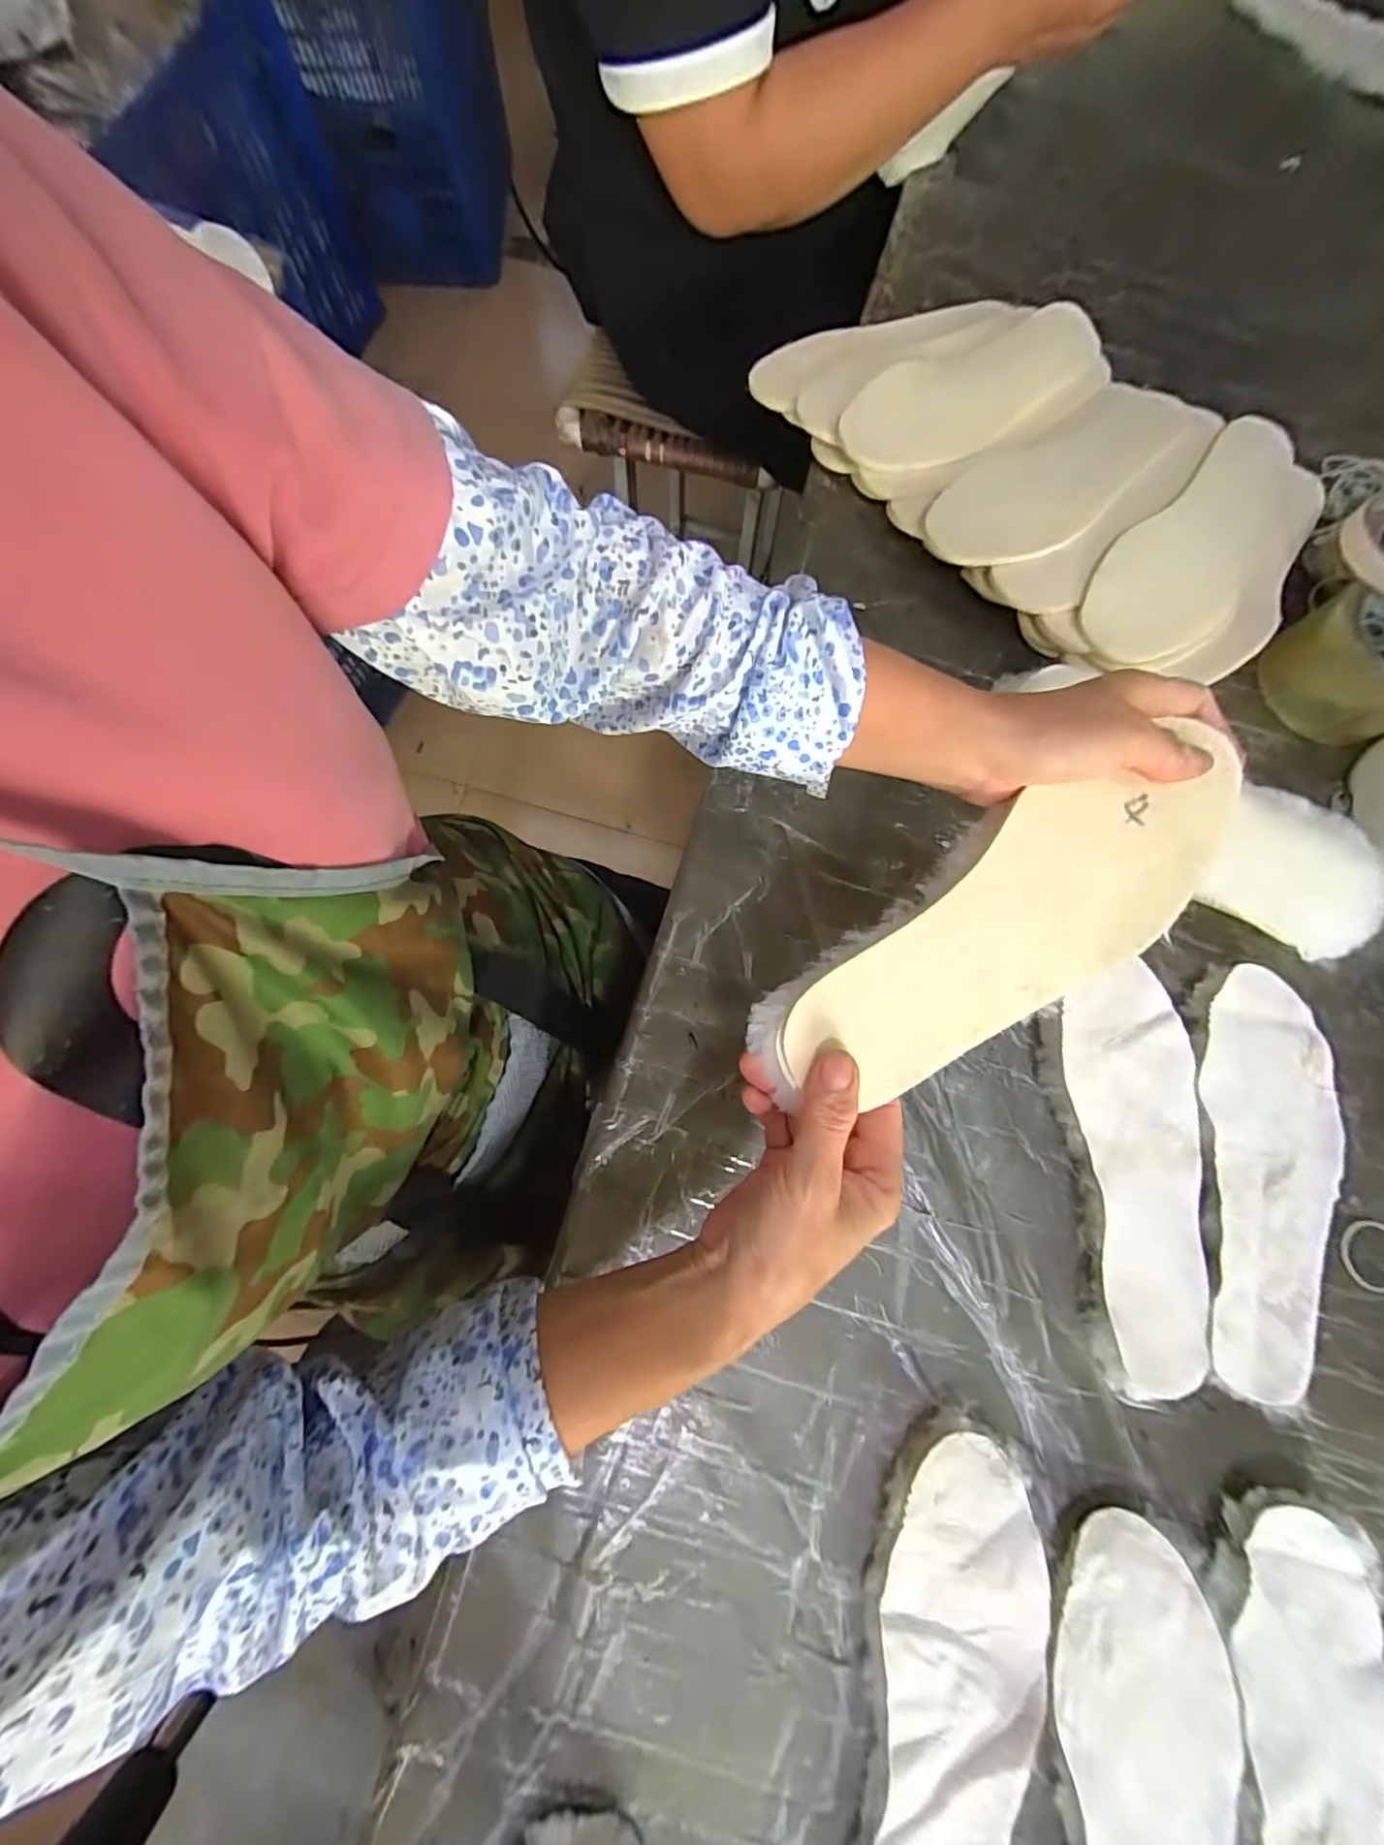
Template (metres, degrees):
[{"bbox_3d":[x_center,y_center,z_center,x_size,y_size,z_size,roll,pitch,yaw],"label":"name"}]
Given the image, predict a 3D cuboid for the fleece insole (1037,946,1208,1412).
[{"bbox_3d":[0.276,0.151,0.365,0.091,0.015,0.236,-3,77,-3],"label":"fleece insole"}]

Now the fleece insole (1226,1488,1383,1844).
[{"bbox_3d":[0.311,0.443,0.296,0.089,0.018,0.258,18,75,-2],"label":"fleece insole"}]

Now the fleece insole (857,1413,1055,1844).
[{"bbox_3d":[0.133,0.407,0.302,0.091,0.021,0.255,12,77,0],"label":"fleece insole"}]

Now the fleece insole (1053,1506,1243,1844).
[{"bbox_3d":[0.226,0.448,0.294,0.083,0.019,0.252,5,77,-1],"label":"fleece insole"}]

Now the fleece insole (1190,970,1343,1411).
[{"bbox_3d":[0.365,0.156,0.375,0.087,0.022,0.249,9,77,0],"label":"fleece insole"}]

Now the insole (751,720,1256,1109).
[{"bbox_3d":[0.145,0.000,0.274,0.254,0.015,0.083,-31,80,-4],"label":"insole"}]

